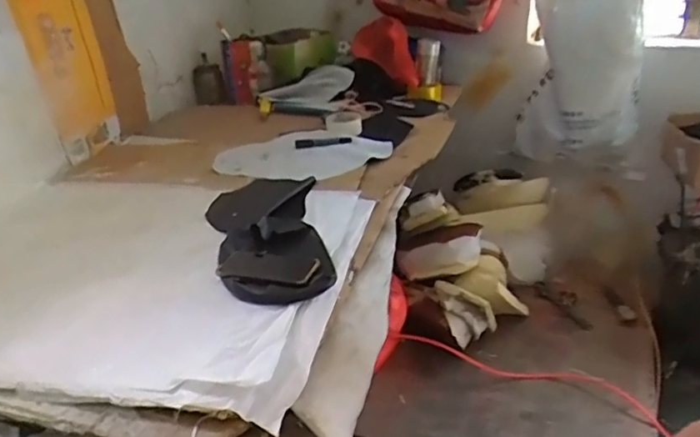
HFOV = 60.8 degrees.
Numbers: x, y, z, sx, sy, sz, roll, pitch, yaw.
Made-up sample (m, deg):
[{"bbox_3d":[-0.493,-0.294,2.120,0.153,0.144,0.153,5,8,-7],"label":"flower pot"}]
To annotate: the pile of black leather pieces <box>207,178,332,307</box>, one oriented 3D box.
[{"bbox_3d":[-0.159,0.025,1.125,0.219,0.056,0.454,-6,25,-6],"label":"pile of black leather pieces"}]

